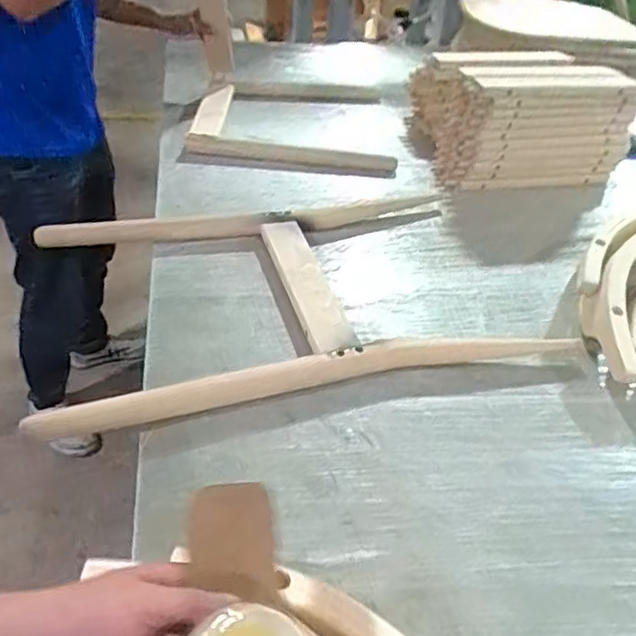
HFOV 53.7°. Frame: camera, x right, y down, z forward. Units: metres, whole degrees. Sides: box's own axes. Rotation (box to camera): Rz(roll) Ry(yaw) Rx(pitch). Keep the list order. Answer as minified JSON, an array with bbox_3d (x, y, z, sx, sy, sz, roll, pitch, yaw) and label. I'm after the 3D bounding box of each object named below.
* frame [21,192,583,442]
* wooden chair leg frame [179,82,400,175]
[{"bbox_3d":[-0.048,-0.055,0.932,0.681,0.040,0.457,-9,40,-15],"label":"frame"},{"bbox_3d":[-0.057,-0.480,1.478,0.439,0.054,0.542,2,39,-2],"label":"wooden chair leg frame"}]

